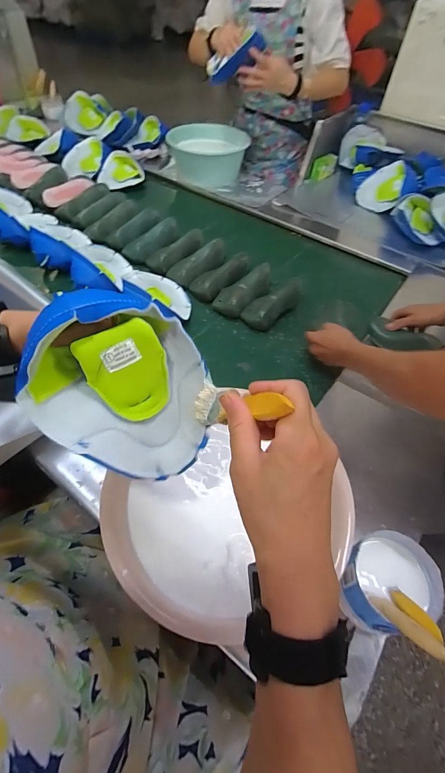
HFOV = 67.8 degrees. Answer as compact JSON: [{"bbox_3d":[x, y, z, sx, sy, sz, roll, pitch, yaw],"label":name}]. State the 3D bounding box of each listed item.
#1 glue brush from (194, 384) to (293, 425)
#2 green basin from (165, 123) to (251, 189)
[{"bbox_3d":[0.011,0.018,0.288,0.028,0.156,0.033,-26,99,-22],"label":"glue brush"},{"bbox_3d":[-0.063,-0.922,1.325,0.304,0.130,0.304,2,53,-3],"label":"green basin"}]

